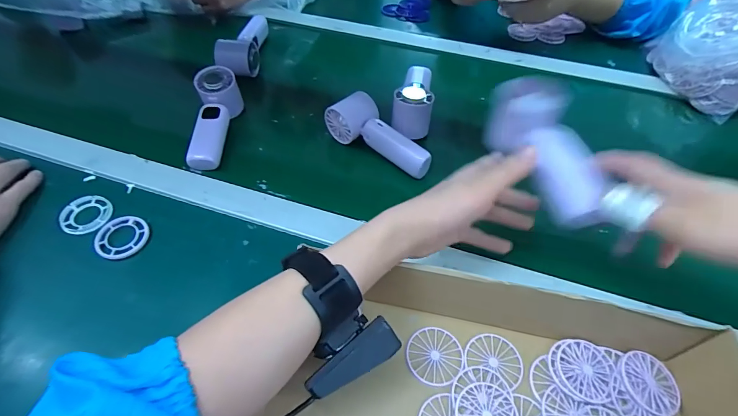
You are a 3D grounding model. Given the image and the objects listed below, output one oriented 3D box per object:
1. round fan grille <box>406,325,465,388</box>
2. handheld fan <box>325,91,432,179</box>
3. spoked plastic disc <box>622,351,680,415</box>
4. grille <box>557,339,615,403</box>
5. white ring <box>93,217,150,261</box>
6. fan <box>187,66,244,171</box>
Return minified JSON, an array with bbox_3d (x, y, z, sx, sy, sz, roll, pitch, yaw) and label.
[{"bbox_3d":[0.059,0.132,0.339,0.050,0.004,0.051,0,50,0],"label":"round fan grille"},{"bbox_3d":[0.017,-0.098,0.499,0.154,0.044,0.054,35,59,23],"label":"handheld fan"},{"bbox_3d":[0.240,0.149,0.321,0.045,0.004,0.048,5,55,-8],"label":"spoked plastic disc"},{"bbox_3d":[0.187,0.141,0.328,0.045,0.009,0.049,1,52,-1],"label":"grille"},{"bbox_3d":[-0.276,0.032,0.422,0.053,0.007,0.057,1,52,-1],"label":"white ring"},{"bbox_3d":[-0.218,-0.123,0.530,0.050,0.046,0.162,2,67,0],"label":"fan"}]

